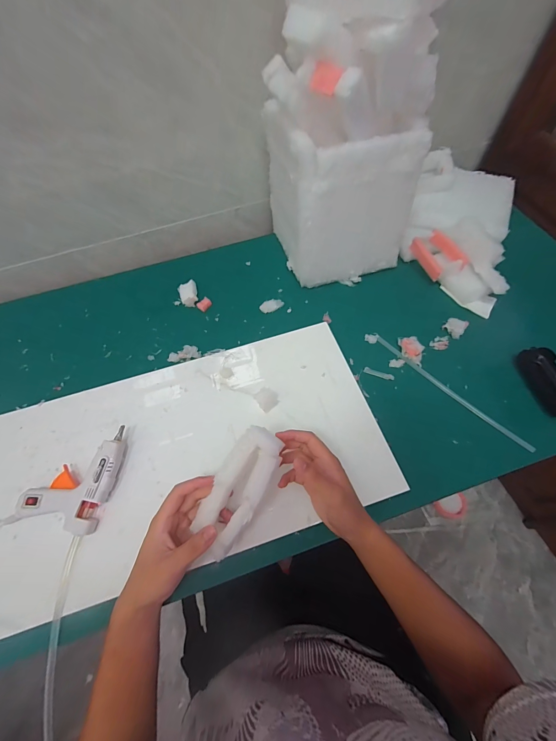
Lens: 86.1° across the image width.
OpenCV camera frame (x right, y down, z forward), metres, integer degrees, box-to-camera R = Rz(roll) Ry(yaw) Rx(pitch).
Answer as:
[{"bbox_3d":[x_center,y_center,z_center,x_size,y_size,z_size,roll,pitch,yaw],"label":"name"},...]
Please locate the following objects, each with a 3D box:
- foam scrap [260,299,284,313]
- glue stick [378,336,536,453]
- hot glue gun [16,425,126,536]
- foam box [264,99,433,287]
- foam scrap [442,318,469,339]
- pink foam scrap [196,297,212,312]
[{"bbox_3d":[-0.012,-0.125,0.570,0.045,0.005,0.025,-23,62,-10],"label":"foam scrap"},{"bbox_3d":[0.267,0.028,0.471,0.014,0.007,0.269,-39,66,-17],"label":"glue stick"},{"bbox_3d":[-0.277,0.143,0.414,0.105,0.030,0.133,11,62,9],"label":"hot glue gun"},{"bbox_3d":[0.100,-0.318,0.536,0.199,0.241,0.199,-16,61,-6],"label":"foam box"},{"bbox_3d":[0.307,-0.076,0.515,0.025,0.022,0.033,-40,66,-17],"label":"foam scrap"},{"bbox_3d":[-0.143,-0.129,0.580,0.027,0.008,0.021,-42,67,-18],"label":"pink foam scrap"}]

